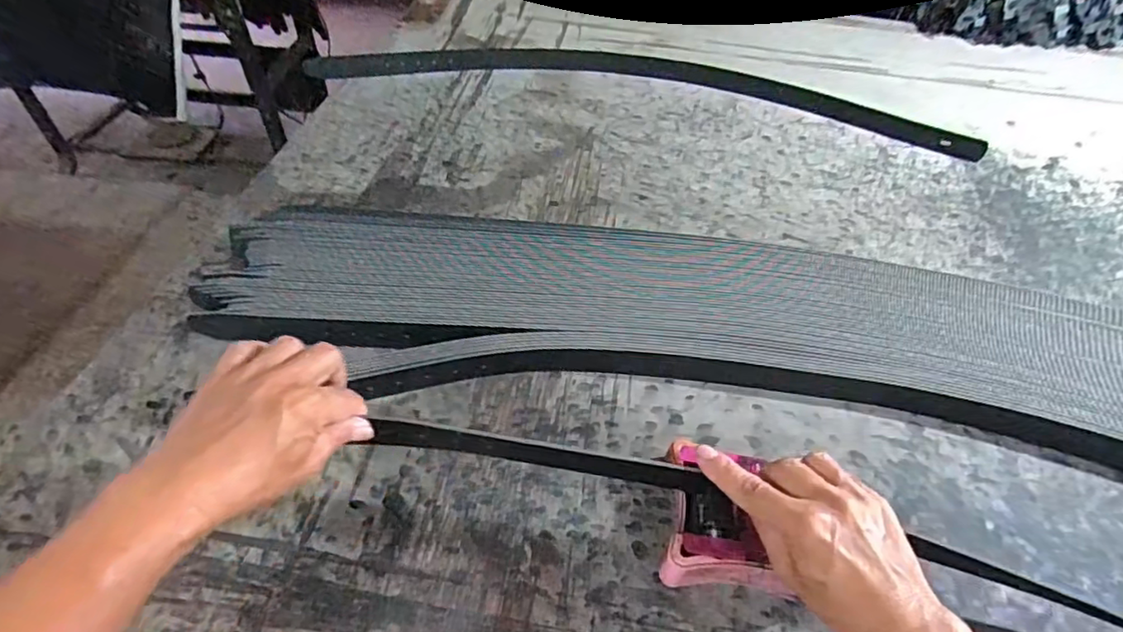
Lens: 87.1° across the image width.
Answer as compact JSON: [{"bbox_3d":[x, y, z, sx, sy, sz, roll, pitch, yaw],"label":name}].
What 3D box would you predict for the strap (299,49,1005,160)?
[{"bbox_3d":[0.101,-0.372,0.941,0.966,0.027,0.241,10,38,7],"label":"strap"}]

